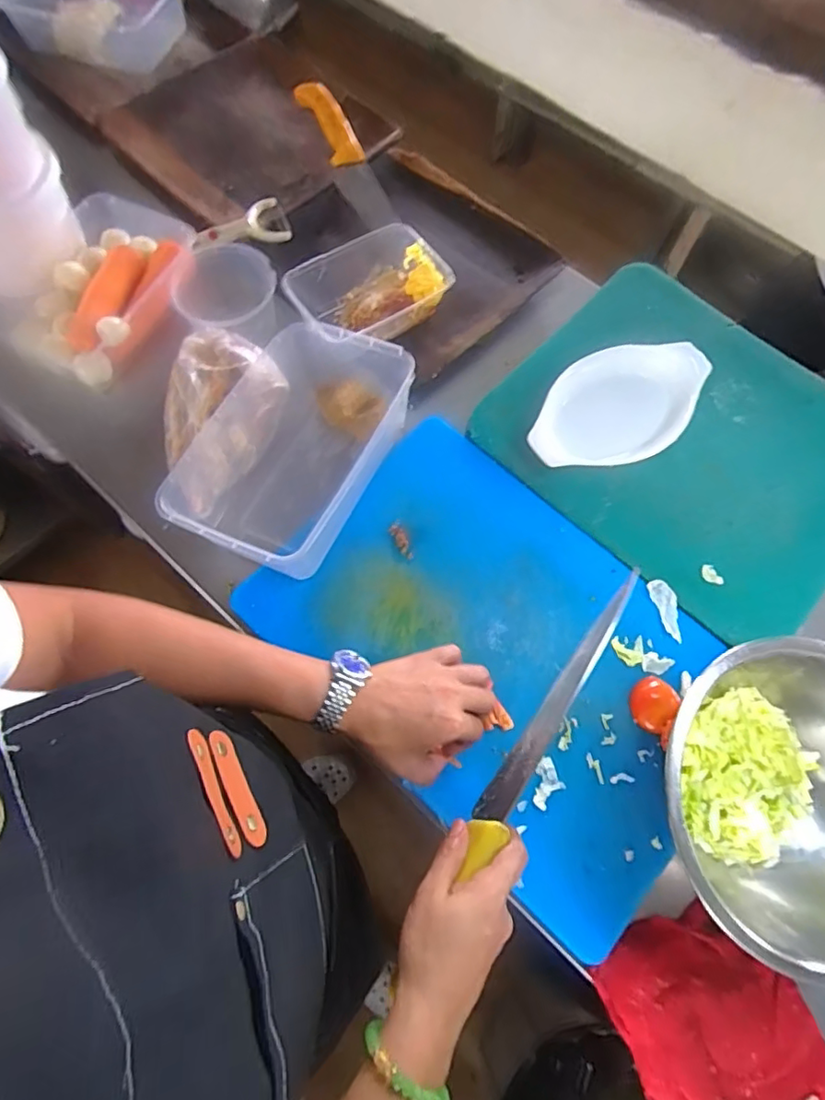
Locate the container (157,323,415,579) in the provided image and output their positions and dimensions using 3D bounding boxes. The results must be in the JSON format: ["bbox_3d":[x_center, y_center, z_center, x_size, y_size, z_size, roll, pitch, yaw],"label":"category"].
[{"bbox_3d":[-0.117,-0.109,0.577,0.164,0.080,0.272,28,72,11],"label":"container"}]

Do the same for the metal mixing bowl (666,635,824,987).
[{"bbox_3d":[0.287,0.196,0.445,0.179,0.115,0.224,-17,69,-6],"label":"metal mixing bowl"}]

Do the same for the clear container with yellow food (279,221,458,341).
[{"bbox_3d":[-0.051,-0.300,0.664,0.175,0.050,0.116,-32,72,-11],"label":"clear container with yellow food"}]

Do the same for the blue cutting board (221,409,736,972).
[{"bbox_3d":[0.087,0.095,0.542,0.426,0.023,0.291,42,74,12],"label":"blue cutting board"}]

